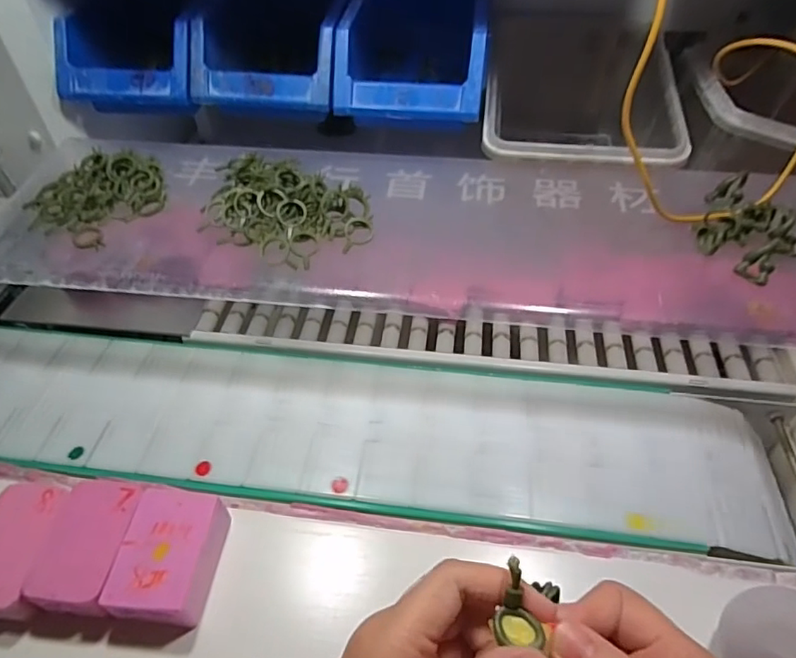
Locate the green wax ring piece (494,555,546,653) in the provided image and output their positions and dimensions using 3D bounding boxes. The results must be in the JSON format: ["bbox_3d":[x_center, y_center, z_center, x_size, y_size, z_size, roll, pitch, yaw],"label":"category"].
[{"bbox_3d":[0.051,0.111,0.221,0.018,0.013,0.031,7,47,7],"label":"green wax ring piece"}]

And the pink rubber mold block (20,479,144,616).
[{"bbox_3d":[-0.182,0.130,0.328,0.045,0.026,0.071,3,47,4],"label":"pink rubber mold block"}]

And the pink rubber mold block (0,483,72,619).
[{"bbox_3d":[-0.230,0.133,0.330,0.048,0.027,0.073,-1,47,0],"label":"pink rubber mold block"}]

